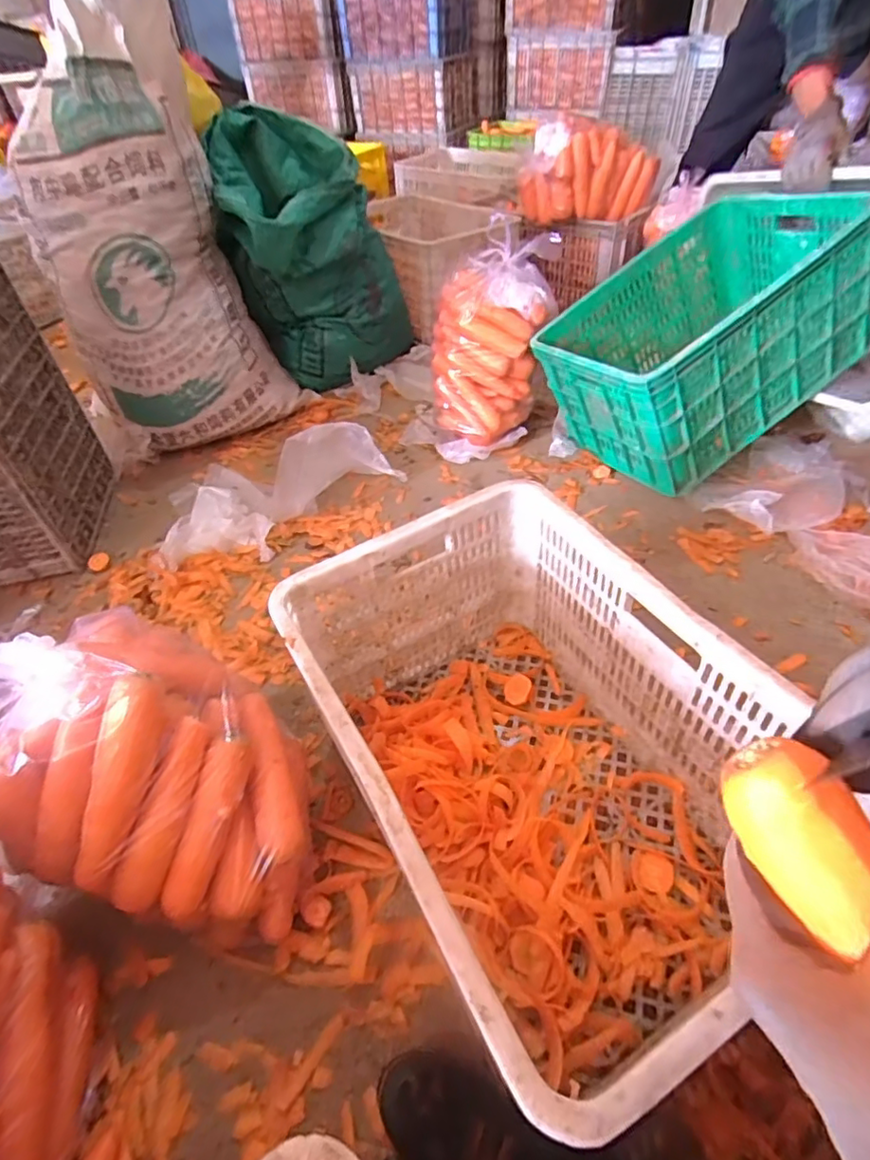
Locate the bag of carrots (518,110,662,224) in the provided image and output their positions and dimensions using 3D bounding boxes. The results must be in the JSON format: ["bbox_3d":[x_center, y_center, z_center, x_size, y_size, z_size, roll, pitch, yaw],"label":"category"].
[{"bbox_3d":[0.400,-1.058,1.518,0.312,0.222,0.144,-13,46,-8],"label":"bag of carrots"}]

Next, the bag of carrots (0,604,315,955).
[{"bbox_3d":[-0.305,0.195,0.615,0.334,0.238,0.237,13,48,16],"label":"bag of carrots"}]

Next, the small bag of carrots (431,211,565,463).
[{"bbox_3d":[0.100,-0.478,1.178,0.220,0.461,0.124,19,15,22],"label":"small bag of carrots"}]

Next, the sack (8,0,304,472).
[{"bbox_3d":[-0.551,-0.621,1.115,0.419,0.758,0.211,-23,48,-17],"label":"sack"}]

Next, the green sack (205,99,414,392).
[{"bbox_3d":[-0.300,-0.723,1.334,0.347,0.493,0.330,1,46,6],"label":"green sack"}]

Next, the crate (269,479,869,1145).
[{"bbox_3d":[0.097,0.185,0.618,0.348,0.277,0.503,-25,49,-19],"label":"crate"}]

